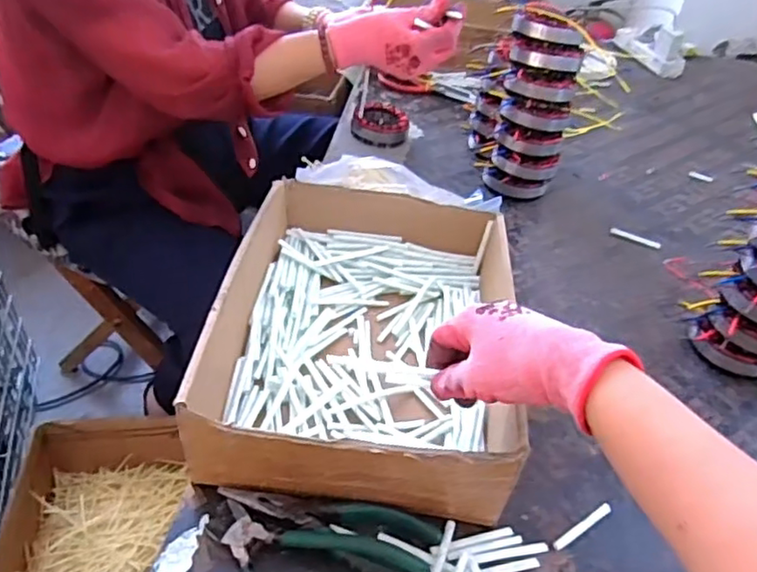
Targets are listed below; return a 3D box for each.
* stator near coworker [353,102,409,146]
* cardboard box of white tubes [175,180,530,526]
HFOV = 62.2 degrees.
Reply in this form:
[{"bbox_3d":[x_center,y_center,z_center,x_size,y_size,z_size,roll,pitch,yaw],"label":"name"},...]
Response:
[{"bbox_3d":[0.003,-0.243,0.937,0.081,0.034,0.080,6,40,-1],"label":"stator near coworker"},{"bbox_3d":[-0.007,0.032,0.558,0.233,0.086,0.321,7,40,1],"label":"cardboard box of white tubes"}]

